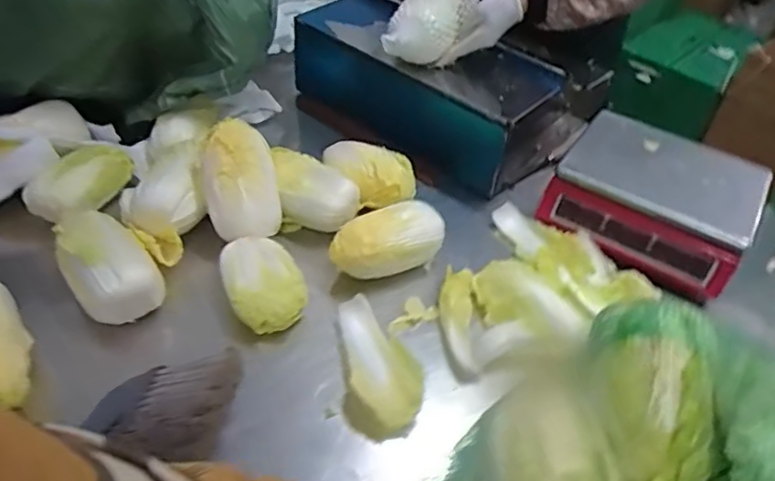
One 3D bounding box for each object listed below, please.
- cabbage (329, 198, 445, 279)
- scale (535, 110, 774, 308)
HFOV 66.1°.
[{"bbox_3d":[-0.003,0.002,0.875,0.163,0.079,0.085,-19,50,-23],"label":"cabbage"},{"bbox_3d":[0.428,-0.070,0.959,0.292,0.100,0.248,28,49,22],"label":"scale"}]

